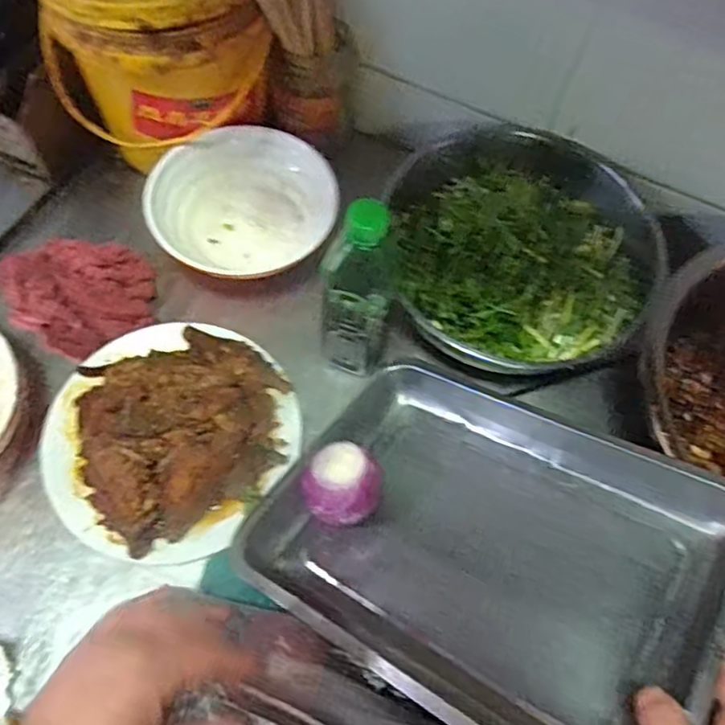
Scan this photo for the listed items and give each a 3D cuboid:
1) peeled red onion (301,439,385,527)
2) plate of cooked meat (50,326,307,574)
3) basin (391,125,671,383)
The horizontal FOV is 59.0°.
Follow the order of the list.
[{"bbox_3d":[-0.016,0.101,0.536,0.063,0.068,0.060,1,64,-3],"label":"peeled red onion"},{"bbox_3d":[-0.173,0.056,0.567,0.215,0.047,0.221,34,66,13],"label":"plate of cooked meat"},{"bbox_3d":[0.160,-0.131,0.651,0.268,0.081,0.279,20,64,6],"label":"basin"}]

